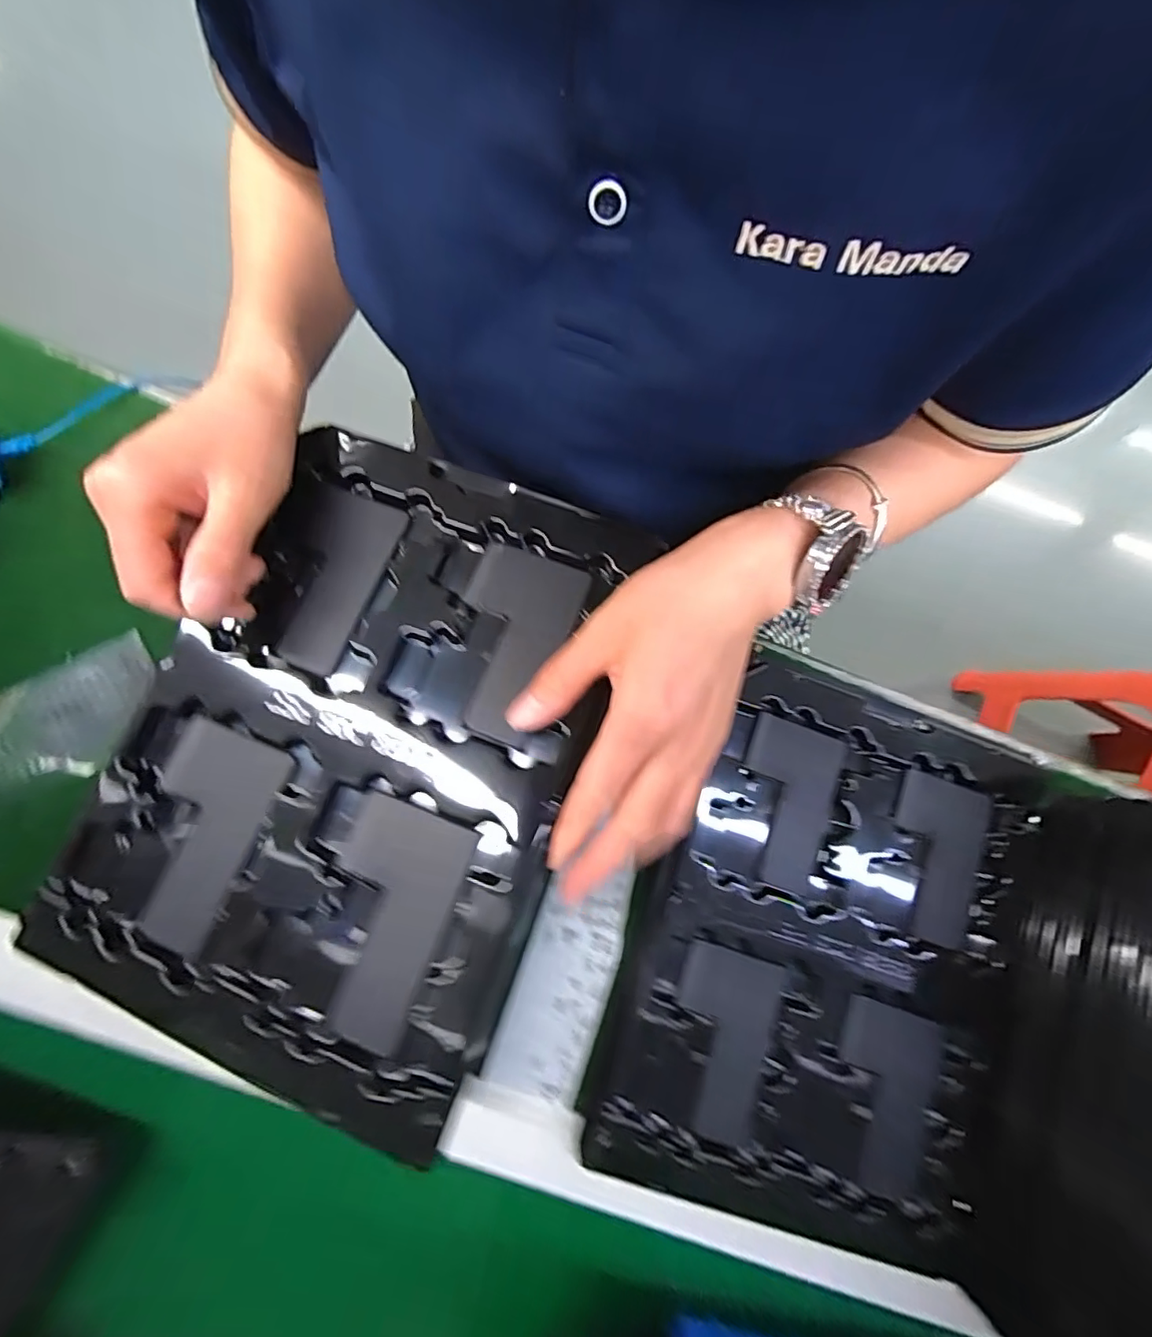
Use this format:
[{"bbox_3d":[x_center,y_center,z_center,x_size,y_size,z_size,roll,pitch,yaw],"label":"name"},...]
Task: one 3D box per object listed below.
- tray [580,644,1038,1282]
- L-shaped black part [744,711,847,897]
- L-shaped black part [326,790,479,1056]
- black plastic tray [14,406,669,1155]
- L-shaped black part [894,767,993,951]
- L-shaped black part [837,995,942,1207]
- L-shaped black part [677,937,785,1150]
[{"bbox_3d":[0.148,0.158,0.327,0.216,0.031,0.294,22,80,-2],"label":"tray"},{"bbox_3d":[0.126,0.081,0.344,0.056,0.009,0.095,20,80,-3],"label":"L-shaped black part"},{"bbox_3d":[-0.086,0.110,0.249,0.056,0.008,0.097,19,80,-3],"label":"L-shaped black part"},{"bbox_3d":[-0.102,0.026,0.273,0.205,0.028,0.289,20,78,4],"label":"black plastic tray"},{"bbox_3d":[0.222,0.117,0.348,0.058,0.010,0.096,17,80,-3],"label":"L-shaped black part"},{"bbox_3d":[0.174,0.247,0.325,0.059,0.016,0.099,17,80,-3],"label":"L-shaped black part"},{"bbox_3d":[0.079,0.207,0.316,0.056,0.008,0.095,20,80,-3],"label":"L-shaped black part"}]

